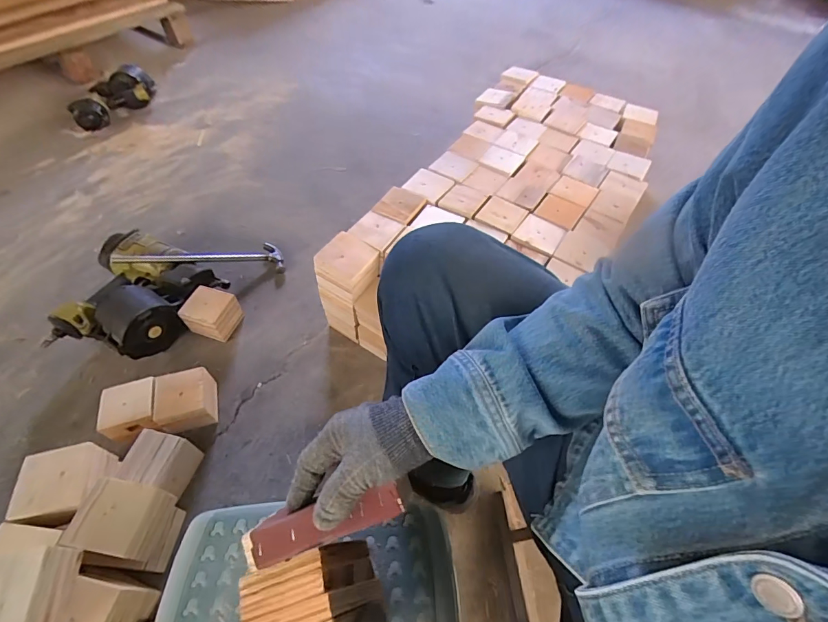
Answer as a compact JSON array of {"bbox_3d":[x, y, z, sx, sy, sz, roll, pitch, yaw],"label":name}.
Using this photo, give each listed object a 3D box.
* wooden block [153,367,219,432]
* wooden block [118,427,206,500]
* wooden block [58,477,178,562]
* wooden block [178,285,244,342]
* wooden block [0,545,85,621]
[{"bbox_3d":[-0.452,0.180,0.808,0.098,0.090,0.097,-14,57,-11],"label":"wooden block"},{"bbox_3d":[-0.461,0.281,0.740,0.088,0.094,0.091,10,56,5],"label":"wooden block"},{"bbox_3d":[-0.444,0.315,0.614,0.103,0.071,0.096,10,55,4],"label":"wooden block"},{"bbox_3d":[-0.459,0.007,0.922,0.094,0.087,0.091,18,57,10],"label":"wooden block"},{"bbox_3d":[-0.487,0.351,0.492,0.095,0.085,0.100,-8,55,-8],"label":"wooden block"}]

